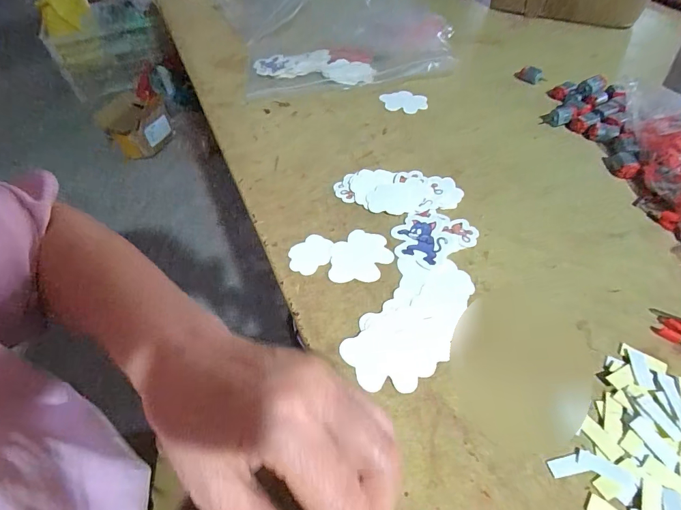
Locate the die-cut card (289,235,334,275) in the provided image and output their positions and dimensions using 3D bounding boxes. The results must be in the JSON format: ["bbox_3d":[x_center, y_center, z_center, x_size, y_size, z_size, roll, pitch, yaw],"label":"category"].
[{"bbox_3d":[-0.028,-0.002,0.345,0.044,0.004,0.035,-36,57,-24],"label":"die-cut card"}]

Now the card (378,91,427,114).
[{"bbox_3d":[0.085,-0.204,0.506,0.055,0.004,0.054,-25,57,-18],"label":"card"}]

